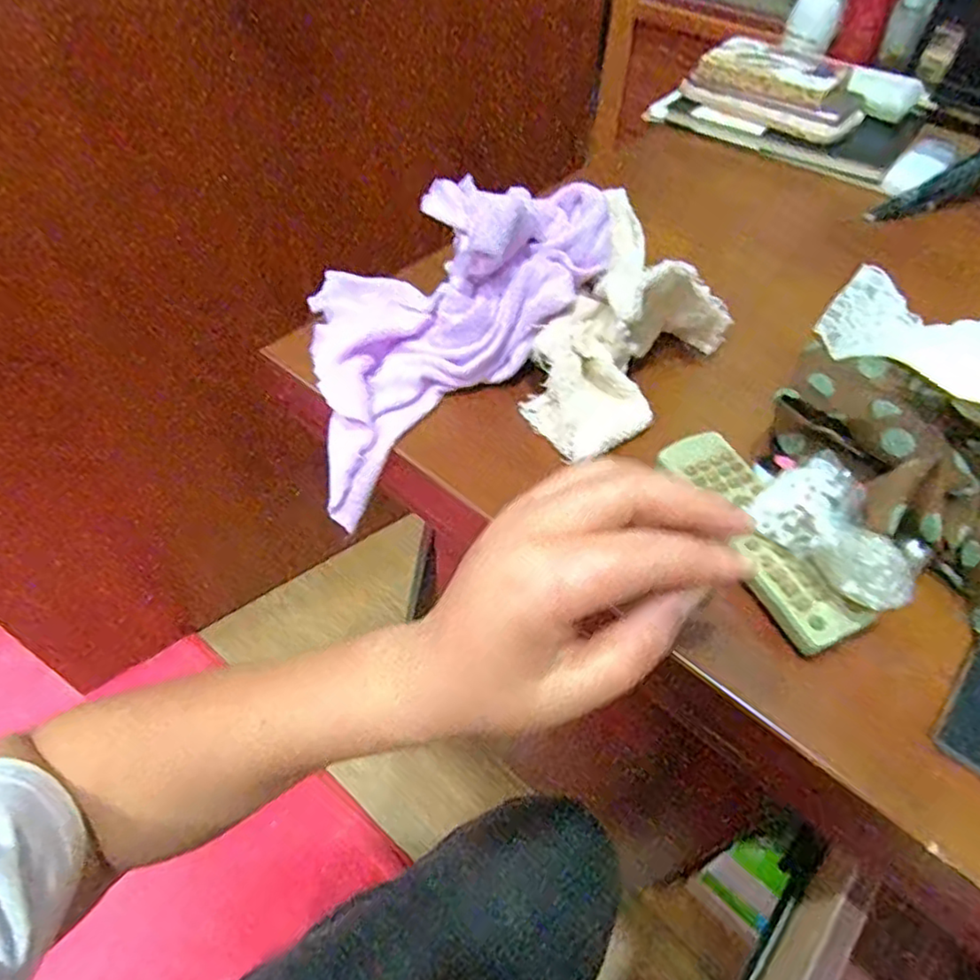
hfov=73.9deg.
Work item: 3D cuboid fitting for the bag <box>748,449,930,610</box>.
[{"bbox_3d":[0.160,0.018,0.292,0.048,0.027,0.071,-27,57,-22],"label":"bag"}]

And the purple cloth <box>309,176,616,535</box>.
[{"bbox_3d":[-0.043,-0.117,0.397,0.206,0.129,0.146,-29,58,-23],"label":"purple cloth"}]

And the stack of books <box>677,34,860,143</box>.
[{"bbox_3d":[0.269,-0.377,0.609,0.155,0.037,0.088,31,57,21],"label":"stack of books"}]

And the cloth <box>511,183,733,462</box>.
[{"bbox_3d":[0.073,-0.086,0.367,0.084,0.076,0.133,29,56,20],"label":"cloth"}]

